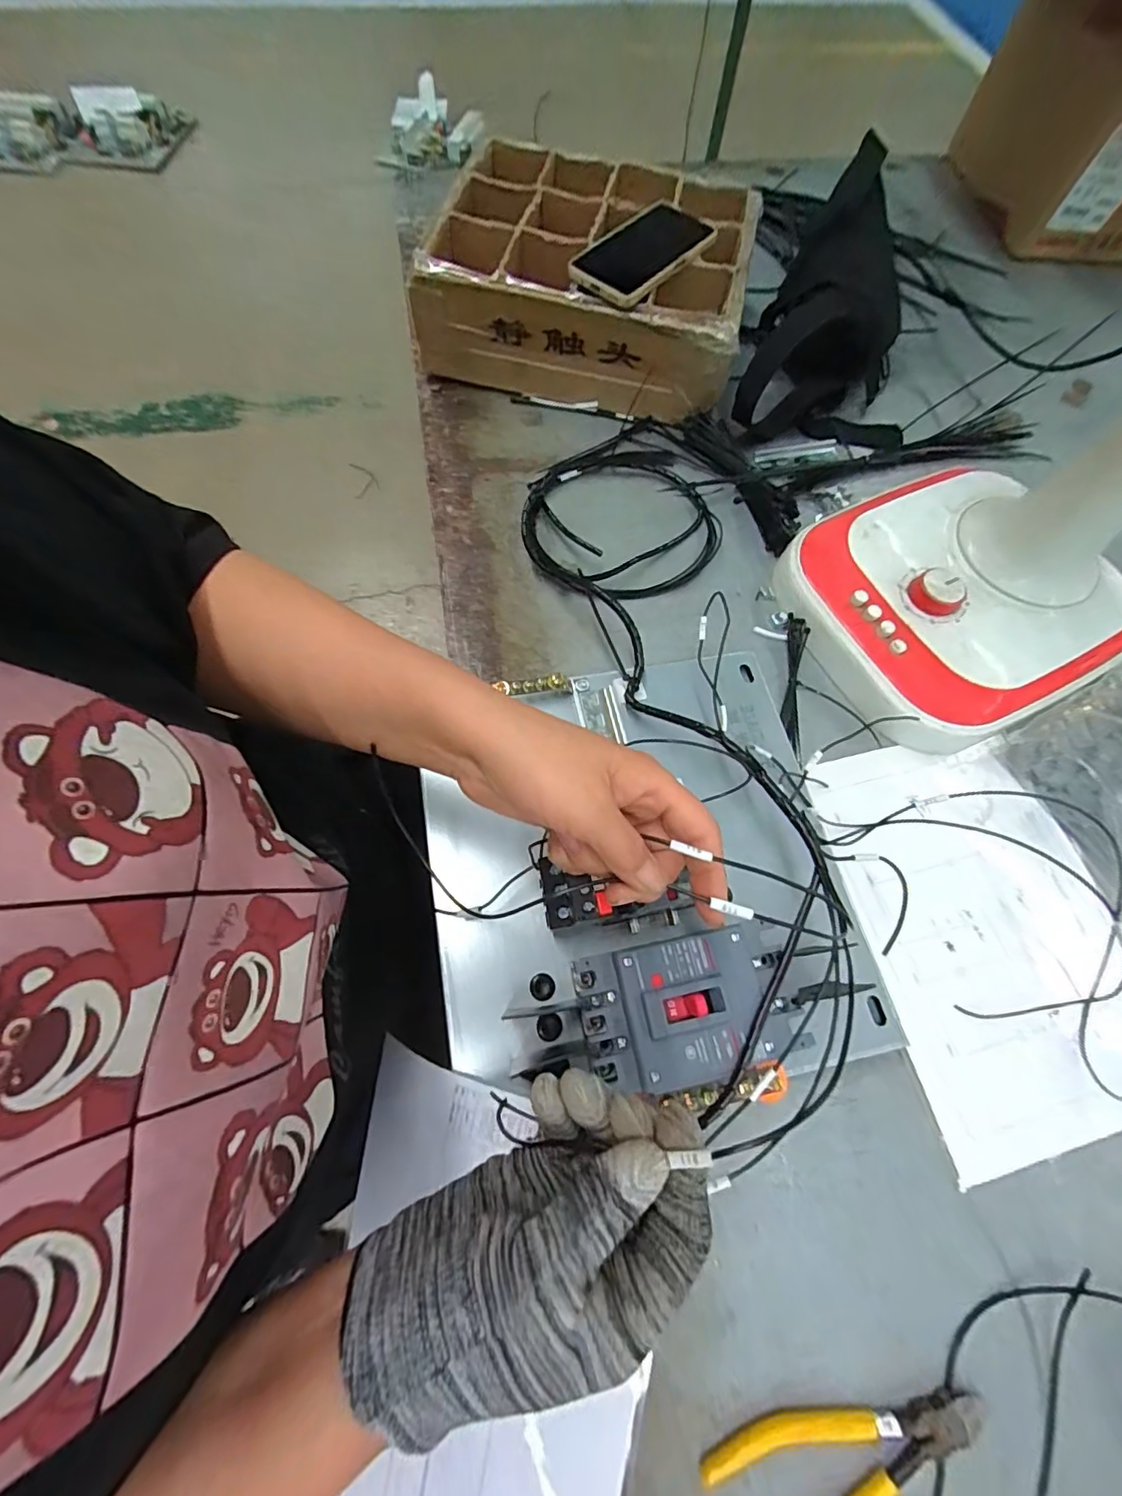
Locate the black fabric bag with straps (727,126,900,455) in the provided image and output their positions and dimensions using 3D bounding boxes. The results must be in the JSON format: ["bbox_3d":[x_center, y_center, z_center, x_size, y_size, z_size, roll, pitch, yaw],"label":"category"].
[{"bbox_3d":[0.332,-0.481,0.605,0.181,0.147,0.328,23,69,7],"label":"black fabric bag with straps"}]

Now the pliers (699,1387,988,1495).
[{"bbox_3d":[0.161,0.397,0.291,0.162,0.010,0.051,-11,69,-6],"label":"pliers"}]

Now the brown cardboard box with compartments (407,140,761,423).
[{"bbox_3d":[0.038,-0.547,0.617,0.338,0.112,0.291,12,68,3],"label":"brown cardboard box with compartments"}]

